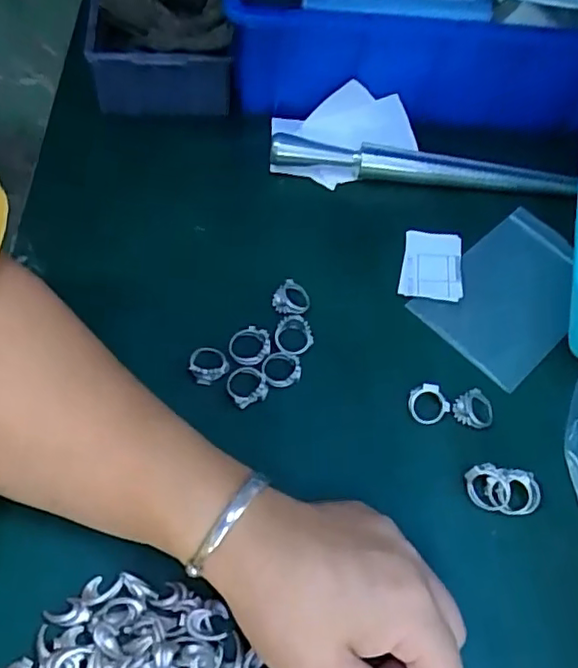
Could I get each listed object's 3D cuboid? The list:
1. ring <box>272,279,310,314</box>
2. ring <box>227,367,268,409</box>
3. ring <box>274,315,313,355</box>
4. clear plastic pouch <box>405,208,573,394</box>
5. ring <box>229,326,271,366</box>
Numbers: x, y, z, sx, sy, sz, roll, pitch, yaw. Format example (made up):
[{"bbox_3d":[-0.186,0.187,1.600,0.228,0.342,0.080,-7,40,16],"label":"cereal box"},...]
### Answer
[{"bbox_3d":[0.001,-0.021,0.371,0.022,0.017,0.021,2,59,-4],"label":"ring"},{"bbox_3d":[-0.024,0.027,0.340,0.021,0.006,0.022,2,59,-4],"label":"ring"},{"bbox_3d":[0.003,0.002,0.360,0.022,0.010,0.023,2,59,-4],"label":"ring"},{"bbox_3d":[0.148,-0.028,0.397,0.131,0.006,0.080,-38,69,-24],"label":"clear plastic pouch"},{"bbox_3d":[-0.022,0.007,0.352,0.023,0.009,0.021,2,59,-4],"label":"ring"}]

